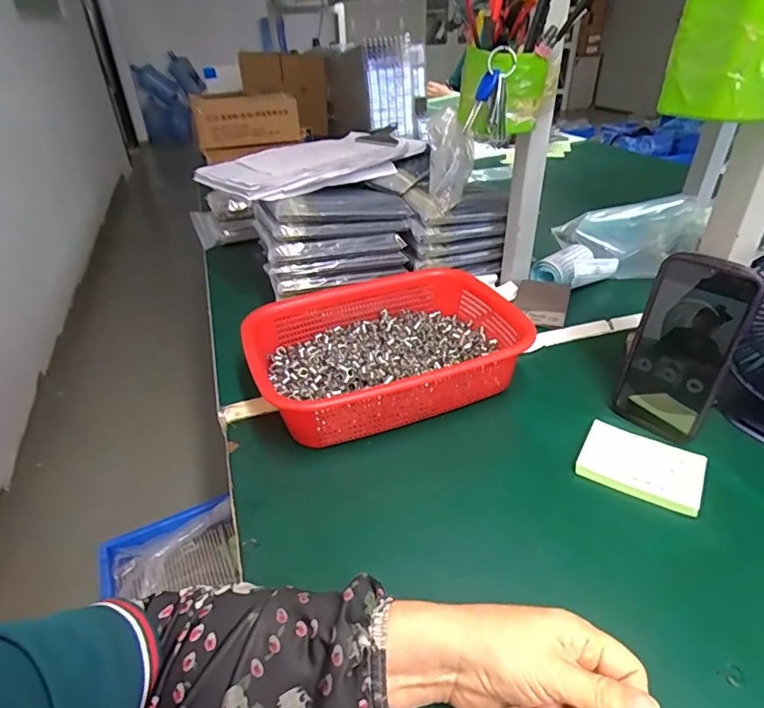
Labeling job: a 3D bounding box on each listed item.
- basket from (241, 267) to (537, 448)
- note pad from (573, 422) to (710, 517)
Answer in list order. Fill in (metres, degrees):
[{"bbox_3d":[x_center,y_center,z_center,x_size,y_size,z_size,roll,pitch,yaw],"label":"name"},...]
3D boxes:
[{"bbox_3d":[0.008,-0.003,0.541,0.289,0.075,0.211,-12,34,-15],"label":"basket"},{"bbox_3d":[0.227,0.098,0.429,0.095,0.014,0.067,18,37,27],"label":"note pad"}]

